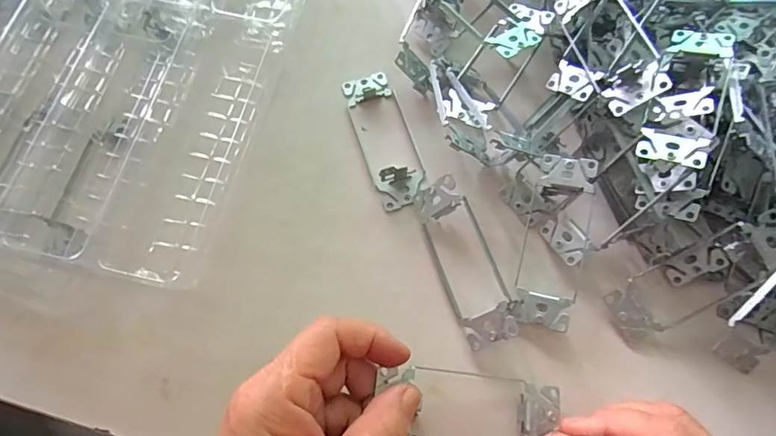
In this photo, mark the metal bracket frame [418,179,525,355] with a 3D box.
[{"bbox_3d":[0.049,0.024,0.298,0.034,0.024,0.103,-18,72,-6],"label":"metal bracket frame"}]

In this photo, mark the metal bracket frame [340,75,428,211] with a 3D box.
[{"bbox_3d":[-0.001,-0.059,0.331,0.037,0.023,0.104,-18,72,-6],"label":"metal bracket frame"}]

